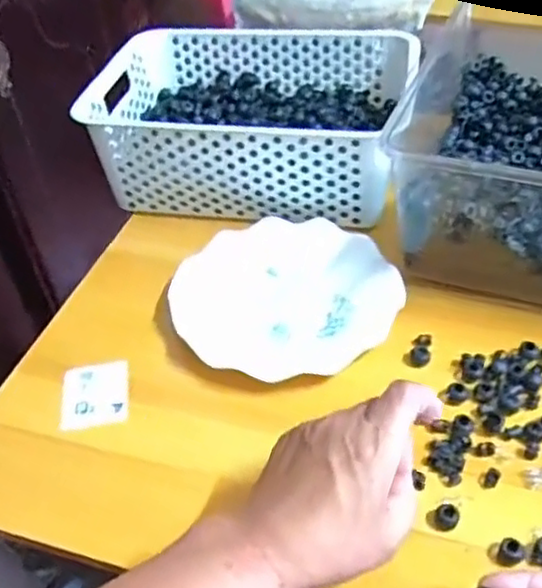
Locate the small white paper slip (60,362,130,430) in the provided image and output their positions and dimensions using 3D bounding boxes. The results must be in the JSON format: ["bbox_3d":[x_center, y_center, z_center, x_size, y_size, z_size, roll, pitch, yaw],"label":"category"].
[{"bbox_3d":[-0.136,0.078,0.542,0.050,0.004,0.057,-4,47,-7],"label":"small white paper slip"}]

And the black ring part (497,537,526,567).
[{"bbox_3d":[0.146,0.156,0.420,0.015,0.010,0.017,20,48,24],"label":"black ring part"}]

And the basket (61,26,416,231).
[{"bbox_3d":[-0.018,-0.179,0.708,0.302,0.098,0.211,8,45,14],"label":"basket"}]

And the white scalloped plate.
[{"bbox_3d":[0.010,0.001,0.593,0.181,0.019,0.174,-3,43,2],"label":"white scalloped plate"}]

